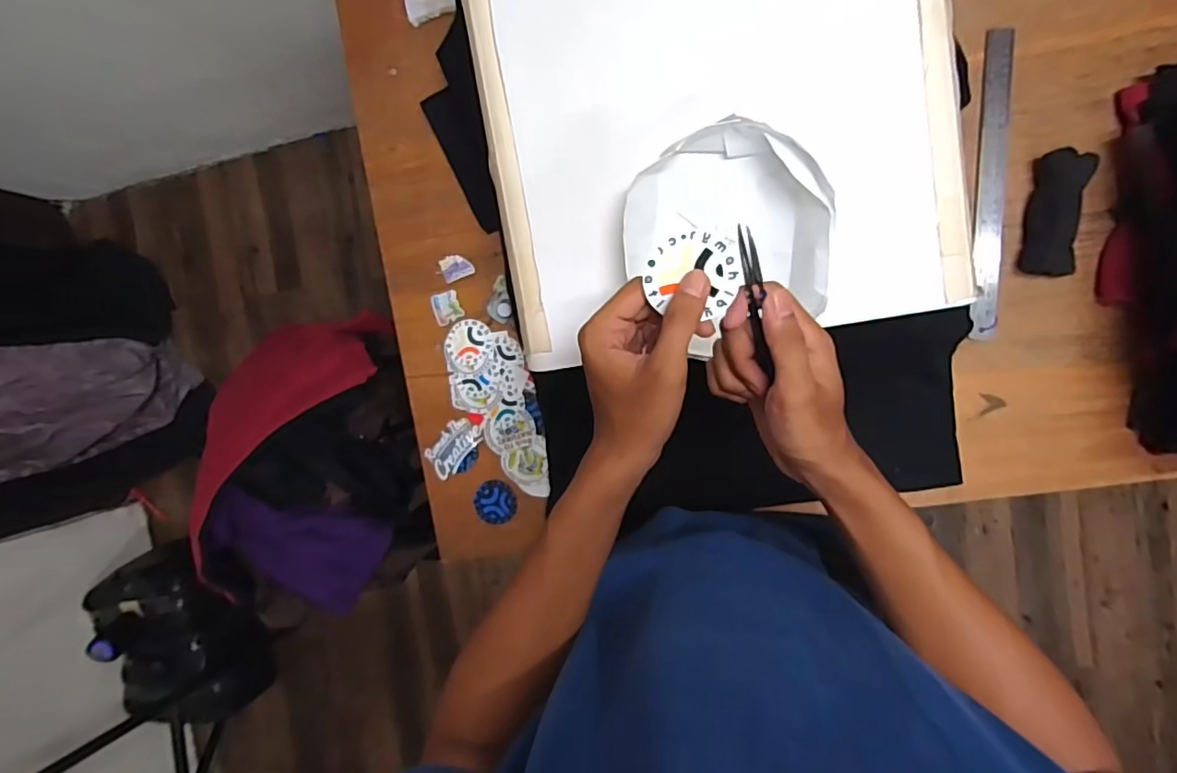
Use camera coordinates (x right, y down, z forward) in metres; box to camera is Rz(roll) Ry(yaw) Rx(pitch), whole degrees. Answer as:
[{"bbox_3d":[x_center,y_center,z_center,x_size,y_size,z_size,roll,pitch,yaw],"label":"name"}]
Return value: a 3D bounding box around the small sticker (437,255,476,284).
[{"bbox_3d":[-0.168,-0.149,0.706,0.044,0.004,0.031,-18,93,9],"label":"small sticker"}]

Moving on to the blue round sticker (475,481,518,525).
[{"bbox_3d":[-0.120,0.151,0.728,0.054,0.006,0.056,1,96,8],"label":"blue round sticker"}]

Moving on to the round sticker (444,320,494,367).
[{"bbox_3d":[-0.150,-0.055,0.710,0.060,0.009,0.058,1,96,8],"label":"round sticker"}]

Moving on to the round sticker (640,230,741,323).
[{"bbox_3d":[0.064,-0.071,0.351,0.057,0.004,0.050,13,113,2],"label":"round sticker"}]

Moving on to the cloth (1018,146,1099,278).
[{"bbox_3d":[0.492,-0.180,0.591,0.041,0.033,0.125,5,96,7],"label":"cloth"}]

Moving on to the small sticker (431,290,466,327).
[{"bbox_3d":[-0.179,-0.100,0.710,0.037,0.004,0.039,-23,96,5],"label":"small sticker"}]

